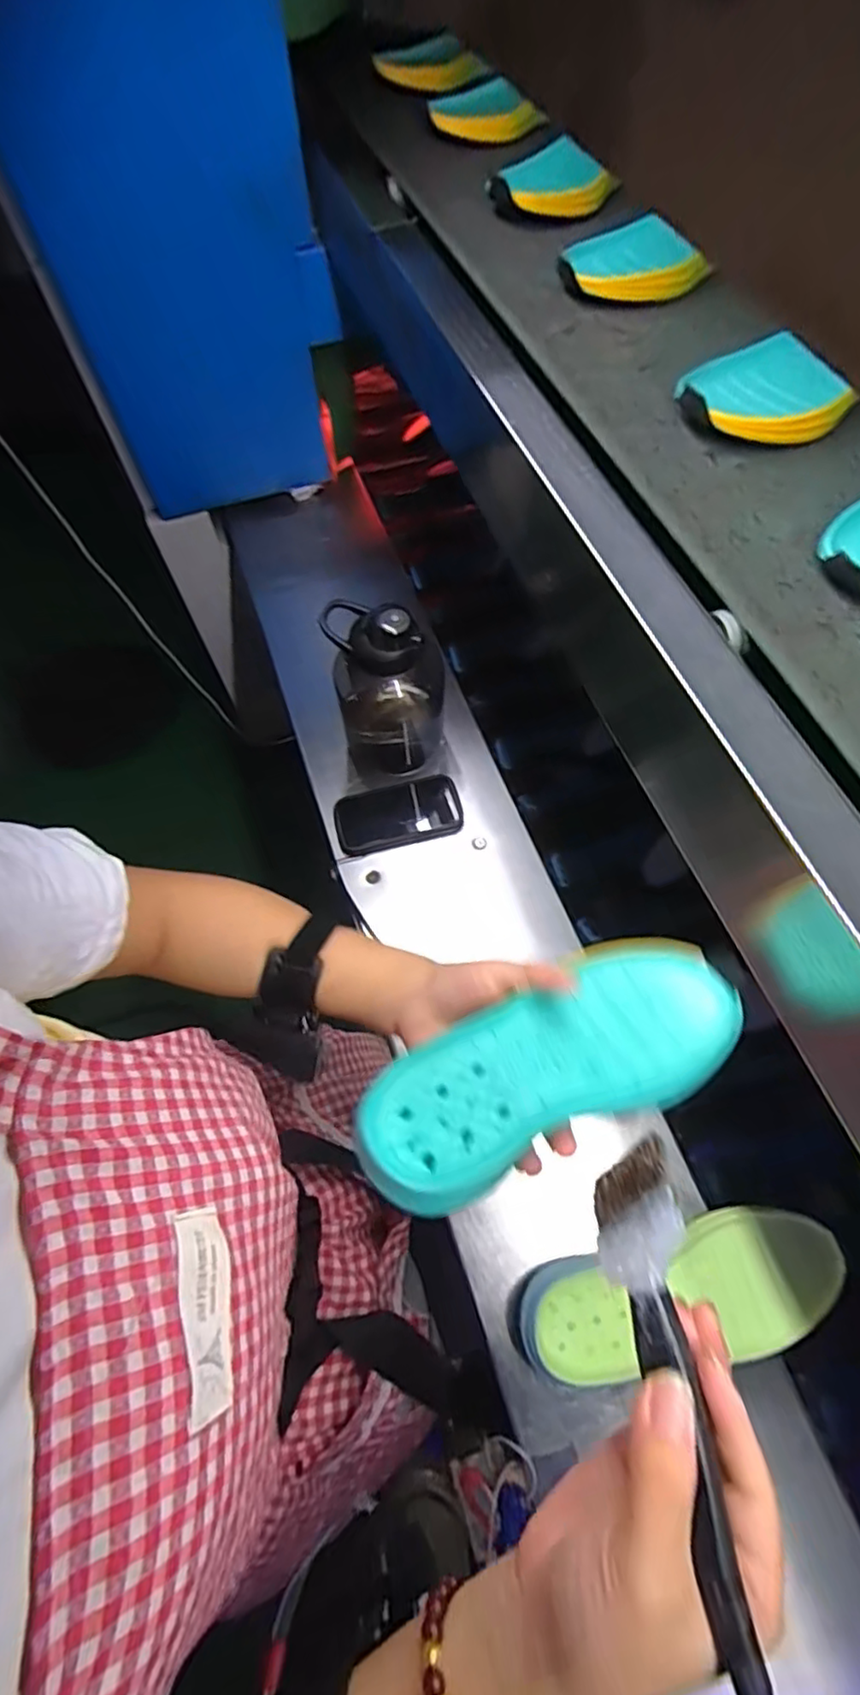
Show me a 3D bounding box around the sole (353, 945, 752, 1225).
[{"bbox_3d":[0.067,0.116,0.339,0.216,0.026,0.083,-21,65,-15],"label":"sole"}]

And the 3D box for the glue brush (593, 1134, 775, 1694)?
[{"bbox_3d":[0.089,0.197,0.218,0.028,0.021,0.165,-8,61,-2],"label":"glue brush"}]

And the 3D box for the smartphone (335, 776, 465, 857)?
[{"bbox_3d":[-0.040,-0.042,0.797,0.157,0.018,0.081,-12,65,-4],"label":"smartphone"}]

